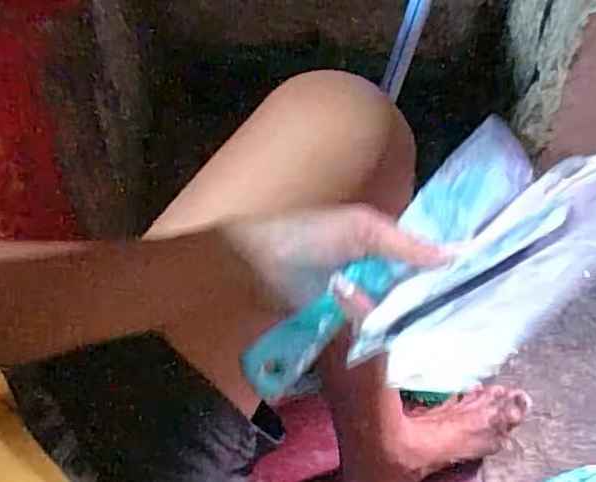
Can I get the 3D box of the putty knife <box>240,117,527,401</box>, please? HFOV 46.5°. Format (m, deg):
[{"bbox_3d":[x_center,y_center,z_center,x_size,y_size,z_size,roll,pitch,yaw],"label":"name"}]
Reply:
[{"bbox_3d":[0.052,0.011,0.398,0.206,0.018,0.047,-41,111,-10],"label":"putty knife"}]

